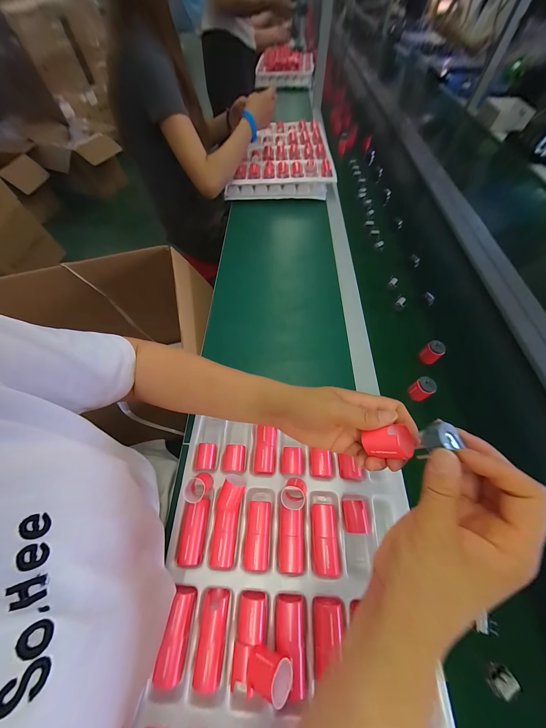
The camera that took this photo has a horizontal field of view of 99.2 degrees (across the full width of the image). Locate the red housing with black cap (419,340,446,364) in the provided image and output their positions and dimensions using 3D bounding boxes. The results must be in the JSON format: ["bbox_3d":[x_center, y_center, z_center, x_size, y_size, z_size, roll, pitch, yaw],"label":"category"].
[{"bbox_3d":[0.306,-0.021,0.447,0.027,0.046,0.031,-31,65,-15],"label":"red housing with black cap"}]

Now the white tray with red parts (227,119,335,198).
[{"bbox_3d":[0.033,-0.720,0.803,0.335,0.066,0.428,4,61,3],"label":"white tray with red parts"}]

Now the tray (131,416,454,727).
[{"bbox_3d":[0.014,0.273,0.273,0.321,0.040,0.417,3,61,2],"label":"tray"}]

